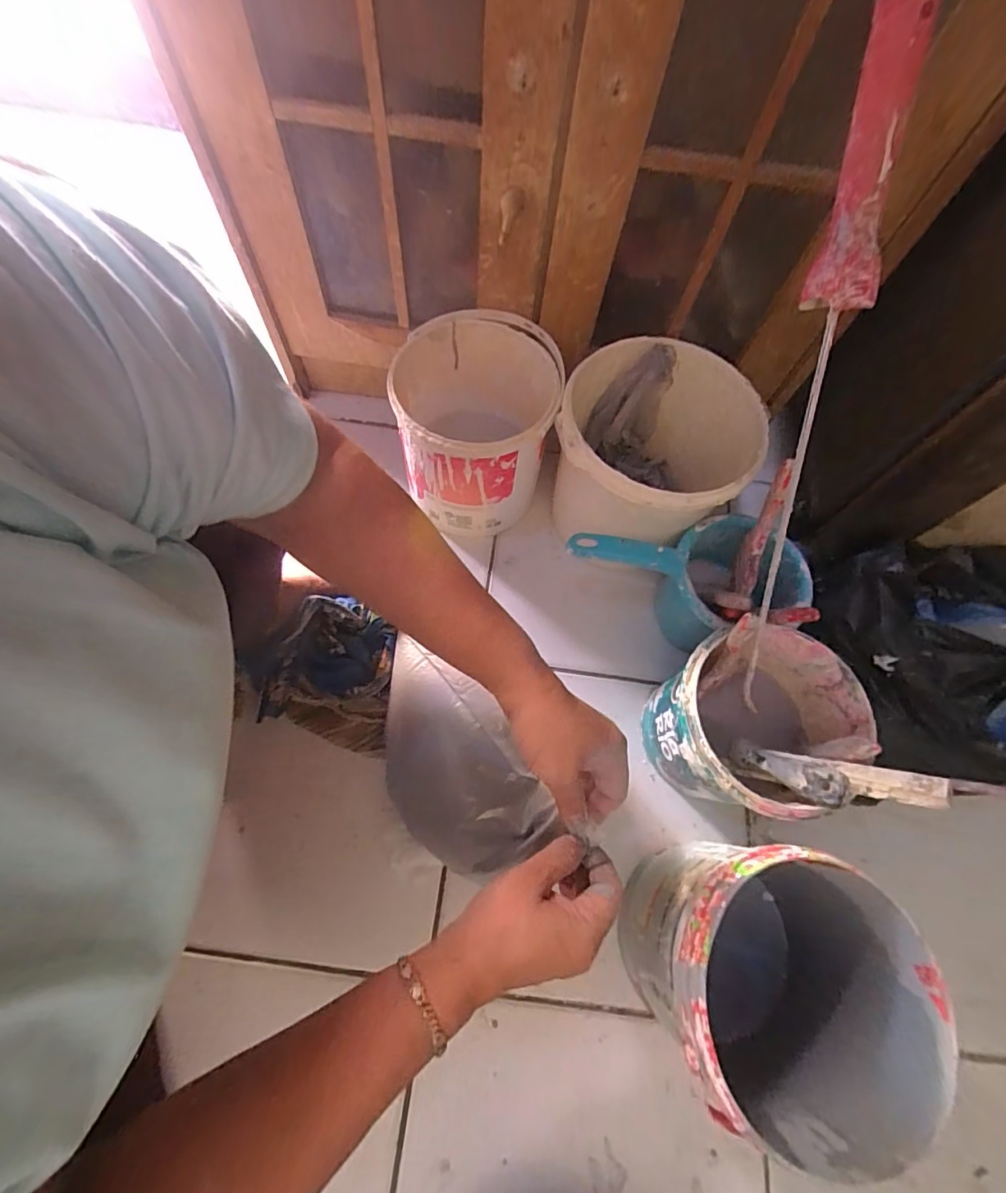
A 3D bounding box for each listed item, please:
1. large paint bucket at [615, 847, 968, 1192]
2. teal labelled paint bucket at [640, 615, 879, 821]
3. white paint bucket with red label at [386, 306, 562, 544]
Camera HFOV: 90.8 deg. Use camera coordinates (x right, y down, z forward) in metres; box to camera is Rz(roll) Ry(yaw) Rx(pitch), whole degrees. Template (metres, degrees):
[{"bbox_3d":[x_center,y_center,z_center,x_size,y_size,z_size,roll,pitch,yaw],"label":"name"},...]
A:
[{"bbox_3d":[0.207,0.306,0.417,0.179,0.195,0.171,1,68,-3],"label":"large paint bucket"},{"bbox_3d":[0.238,0.124,0.498,0.163,0.188,0.149,1,68,-3],"label":"teal labelled paint bucket"},{"bbox_3d":[-0.029,-0.199,0.597,0.179,0.177,0.171,1,68,-3],"label":"white paint bucket with red label"}]

